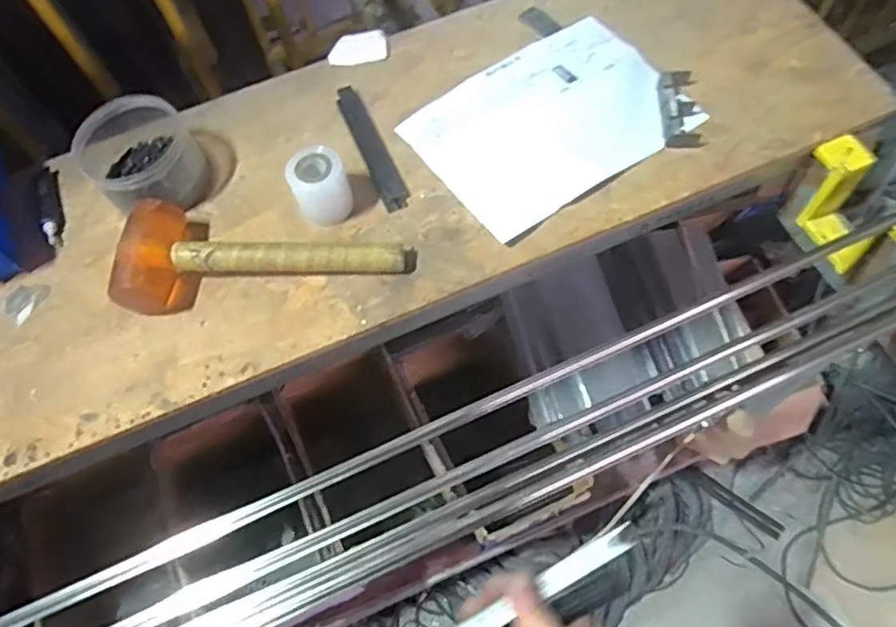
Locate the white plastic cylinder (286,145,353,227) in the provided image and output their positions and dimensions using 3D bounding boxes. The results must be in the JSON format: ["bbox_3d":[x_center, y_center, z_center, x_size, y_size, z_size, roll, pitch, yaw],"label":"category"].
[{"bbox_3d":[-0.134,-0.132,0.659,0.061,0.072,0.056,-1,65,2],"label":"white plastic cylinder"}]

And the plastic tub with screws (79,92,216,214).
[{"bbox_3d":[-0.333,-0.170,0.688,0.109,0.081,0.121,-38,69,-14],"label":"plastic tub with screws"}]

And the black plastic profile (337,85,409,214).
[{"bbox_3d":[-0.089,-0.192,0.718,0.030,0.009,0.186,-22,66,-7],"label":"black plastic profile"}]

